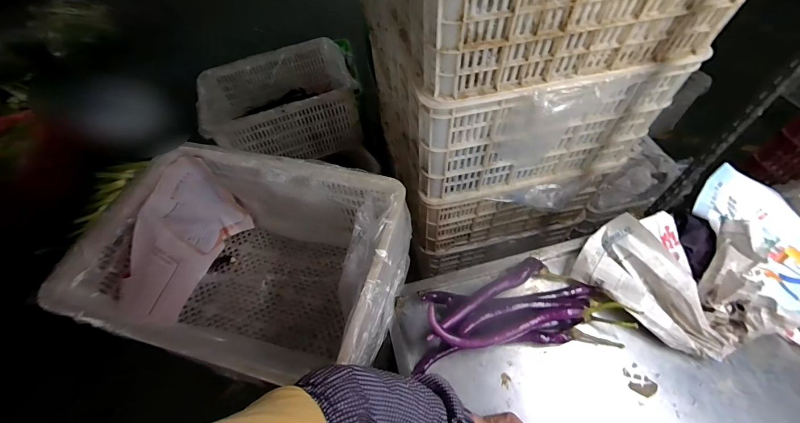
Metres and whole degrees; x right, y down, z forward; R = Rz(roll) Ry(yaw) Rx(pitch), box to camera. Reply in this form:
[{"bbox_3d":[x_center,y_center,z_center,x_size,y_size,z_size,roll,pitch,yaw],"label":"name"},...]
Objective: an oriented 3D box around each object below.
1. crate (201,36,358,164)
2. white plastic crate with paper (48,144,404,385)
[{"bbox_3d":[-0.547,-0.499,1.597,0.618,0.334,0.476,-22,57,-10],"label":"crate"},{"bbox_3d":[-0.297,0.136,0.794,0.622,0.339,0.405,10,58,11],"label":"white plastic crate with paper"}]

